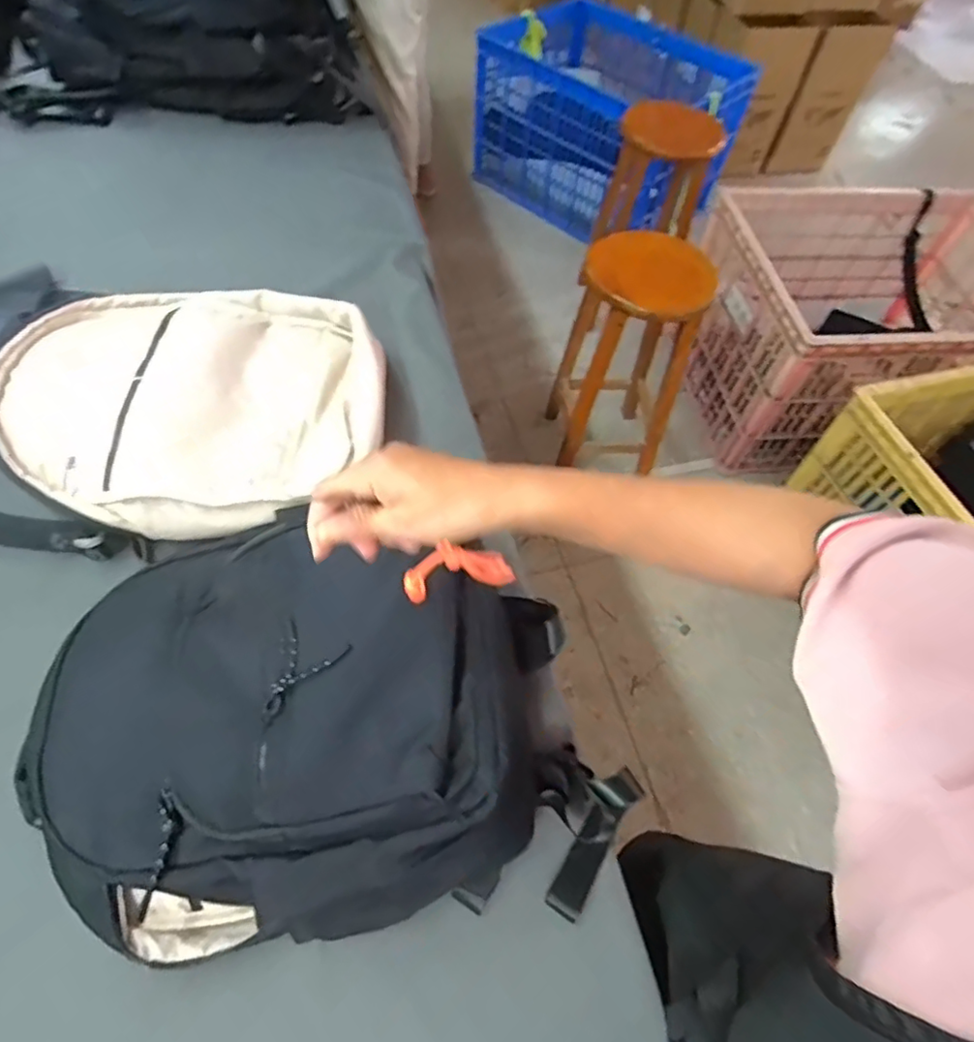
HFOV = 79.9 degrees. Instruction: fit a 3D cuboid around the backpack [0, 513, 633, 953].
[{"bbox_3d":[-0.120,0.140,0.438,0.451,0.138,0.294,-3,59,-6],"label":"backpack"}]

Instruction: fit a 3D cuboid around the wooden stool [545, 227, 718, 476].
[{"bbox_3d":[0.337,-0.400,1.468,0.278,0.594,0.315,10,58,2],"label":"wooden stool"}]

